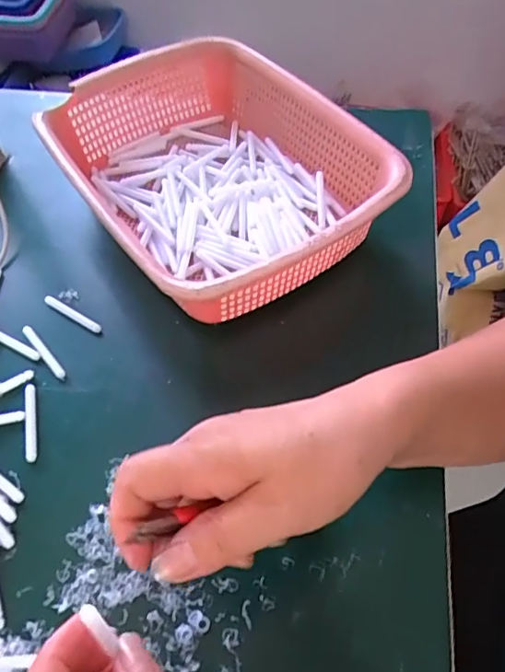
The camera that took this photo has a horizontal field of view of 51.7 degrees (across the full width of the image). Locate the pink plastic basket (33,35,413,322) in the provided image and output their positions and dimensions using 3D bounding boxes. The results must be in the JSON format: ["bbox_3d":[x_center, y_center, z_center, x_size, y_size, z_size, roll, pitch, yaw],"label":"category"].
[{"bbox_3d":[-0.034,-0.137,0.445,0.212,0.074,0.281,-30,59,-18],"label":"pink plastic basket"}]

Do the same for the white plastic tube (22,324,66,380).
[{"bbox_3d":[-0.161,0.011,0.402,0.007,0.004,0.059,-36,60,-21],"label":"white plastic tube"}]

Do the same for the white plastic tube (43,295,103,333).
[{"bbox_3d":[-0.146,-0.019,0.421,0.059,0.007,0.009,28,60,21],"label":"white plastic tube"}]

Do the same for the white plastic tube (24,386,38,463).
[{"bbox_3d":[-0.157,0.060,0.369,0.008,0.004,0.059,-13,55,-7],"label":"white plastic tube"}]

